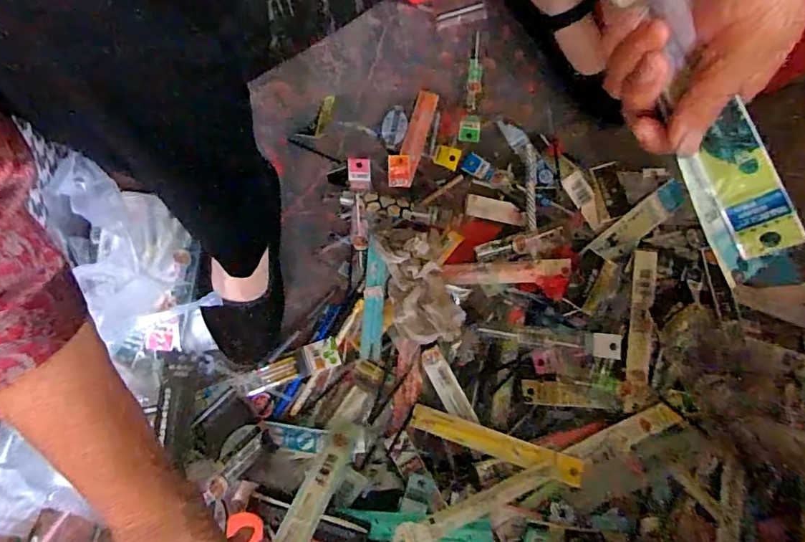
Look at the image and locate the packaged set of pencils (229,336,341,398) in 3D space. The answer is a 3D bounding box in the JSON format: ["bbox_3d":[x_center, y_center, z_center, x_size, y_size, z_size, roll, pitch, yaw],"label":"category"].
[{"bbox_3d":[-0.126,0.105,0.488,0.114,0.009,0.031,-18,82,-6],"label":"packaged set of pencils"}]

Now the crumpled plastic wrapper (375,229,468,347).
[{"bbox_3d":[0.017,0.012,0.487,0.070,0.057,0.130,-12,81,-5],"label":"crumpled plastic wrapper"}]

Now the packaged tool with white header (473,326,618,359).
[{"bbox_3d":[0.163,0.075,0.503,0.149,0.006,0.025,6,77,13],"label":"packaged tool with white header"}]

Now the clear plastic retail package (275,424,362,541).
[{"bbox_3d":[-0.069,0.175,0.348,0.026,0.005,0.125,26,50,4],"label":"clear plastic retail package"}]

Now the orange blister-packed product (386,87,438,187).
[{"bbox_3d":[0.012,-0.162,0.540,0.033,0.012,0.135,17,80,0],"label":"orange blister-packed product"}]

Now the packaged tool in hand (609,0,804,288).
[{"bbox_3d":[0.133,-0.079,0.209,0.034,0.025,0.179,-32,98,-8],"label":"packaged tool in hand"}]

